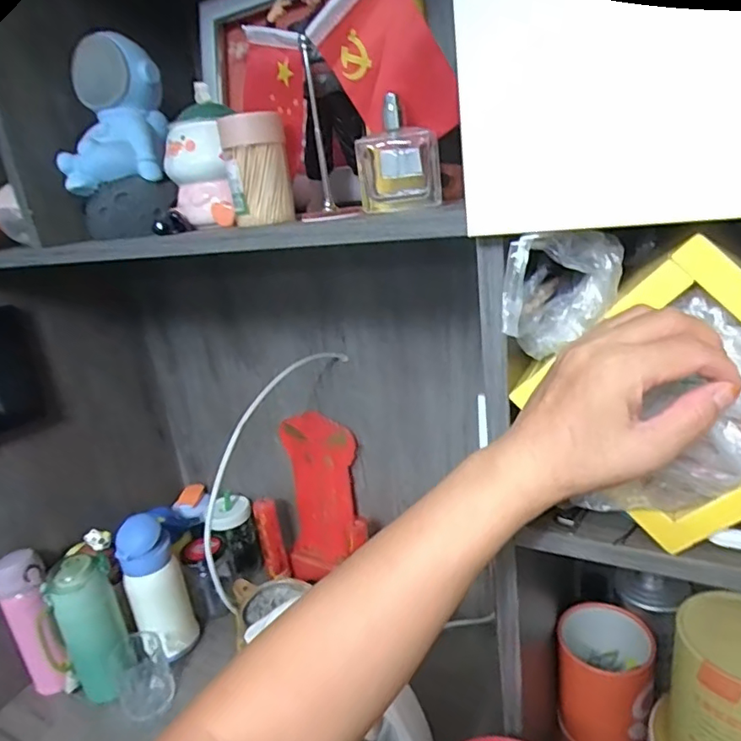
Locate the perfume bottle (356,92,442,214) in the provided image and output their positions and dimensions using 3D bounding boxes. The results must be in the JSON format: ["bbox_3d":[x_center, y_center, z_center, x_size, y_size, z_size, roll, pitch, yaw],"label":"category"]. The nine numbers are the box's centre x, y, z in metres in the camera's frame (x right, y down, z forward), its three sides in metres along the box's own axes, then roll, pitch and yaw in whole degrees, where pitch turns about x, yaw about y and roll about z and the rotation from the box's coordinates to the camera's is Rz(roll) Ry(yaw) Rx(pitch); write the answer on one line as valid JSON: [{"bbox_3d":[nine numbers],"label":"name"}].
[{"bbox_3d":[0.021,-0.152,0.396,0.059,0.067,0.051,-6,19,4],"label":"perfume bottle"}]

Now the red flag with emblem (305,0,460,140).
[{"bbox_3d":[0.004,-0.219,0.380,0.045,0.095,0.086,-20,23,-33],"label":"red flag with emblem"}]

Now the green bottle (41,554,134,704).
[{"bbox_3d":[-0.383,0.360,0.760,0.081,0.199,0.076,-23,24,-38],"label":"green bottle"}]

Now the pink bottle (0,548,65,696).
[{"bbox_3d":[-0.470,0.358,0.775,0.065,0.215,0.055,-7,19,0],"label":"pink bottle"}]

